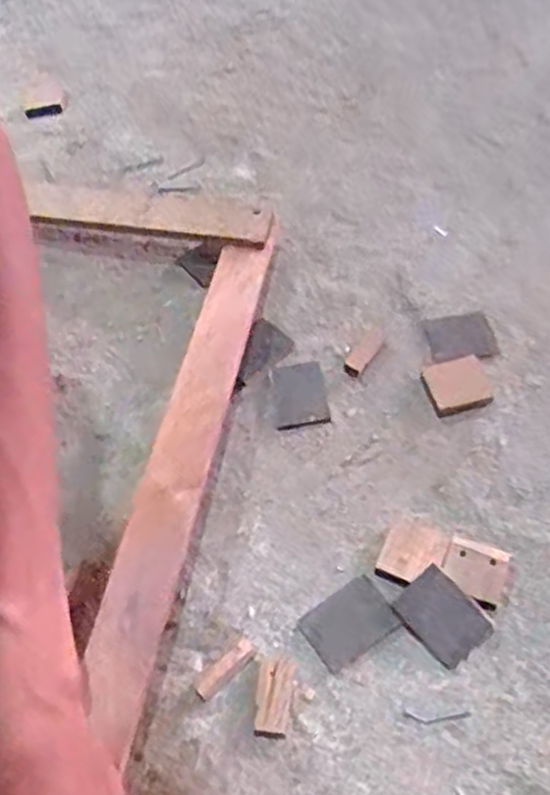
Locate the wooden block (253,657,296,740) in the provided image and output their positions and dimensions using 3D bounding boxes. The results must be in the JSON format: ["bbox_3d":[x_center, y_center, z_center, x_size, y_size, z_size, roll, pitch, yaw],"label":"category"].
[{"bbox_3d":[-0.001,0.160,0.408,0.018,0.012,0.042,7,57,5],"label":"wooden block"}]

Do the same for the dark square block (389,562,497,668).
[{"bbox_3d":[0.093,0.123,0.428,0.036,0.004,0.047,-43,69,-4],"label":"dark square block"}]

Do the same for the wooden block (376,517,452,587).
[{"bbox_3d":[0.081,0.091,0.447,0.035,0.011,0.042,20,60,14],"label":"wooden block"}]

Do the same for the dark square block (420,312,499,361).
[{"bbox_3d":[0.131,-0.043,0.540,0.048,0.005,0.040,-7,57,-4],"label":"dark square block"}]

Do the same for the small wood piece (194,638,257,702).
[{"bbox_3d":[-0.028,0.149,0.419,0.039,0.007,0.012,-38,64,-21],"label":"small wood piece"}]

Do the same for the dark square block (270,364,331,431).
[{"bbox_3d":[0.016,-0.002,0.515,0.035,0.007,0.049,-7,57,-3],"label":"dark square block"}]

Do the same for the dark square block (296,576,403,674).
[{"bbox_3d":[0.042,0.128,0.431,0.048,0.004,0.035,-31,62,-18],"label":"dark square block"}]

